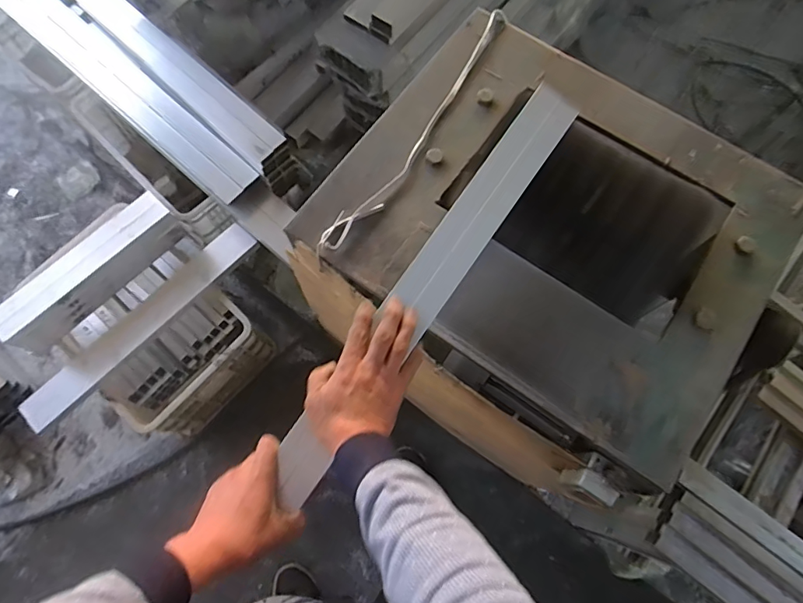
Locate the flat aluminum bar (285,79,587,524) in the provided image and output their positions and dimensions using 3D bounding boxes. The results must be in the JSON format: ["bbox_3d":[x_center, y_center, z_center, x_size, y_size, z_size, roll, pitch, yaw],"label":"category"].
[{"bbox_3d":[0.032,-0.021,0.583,0.061,0.009,0.574,36,84,-3],"label":"flat aluminum bar"}]

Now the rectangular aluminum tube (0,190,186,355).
[{"bbox_3d":[-0.709,-0.071,1.127,0.098,0.115,0.427,41,77,12],"label":"rectangular aluminum tube"}]

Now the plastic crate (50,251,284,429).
[{"bbox_3d":[-0.591,0.114,1.292,0.391,0.246,0.347,40,76,11],"label":"plastic crate"}]

